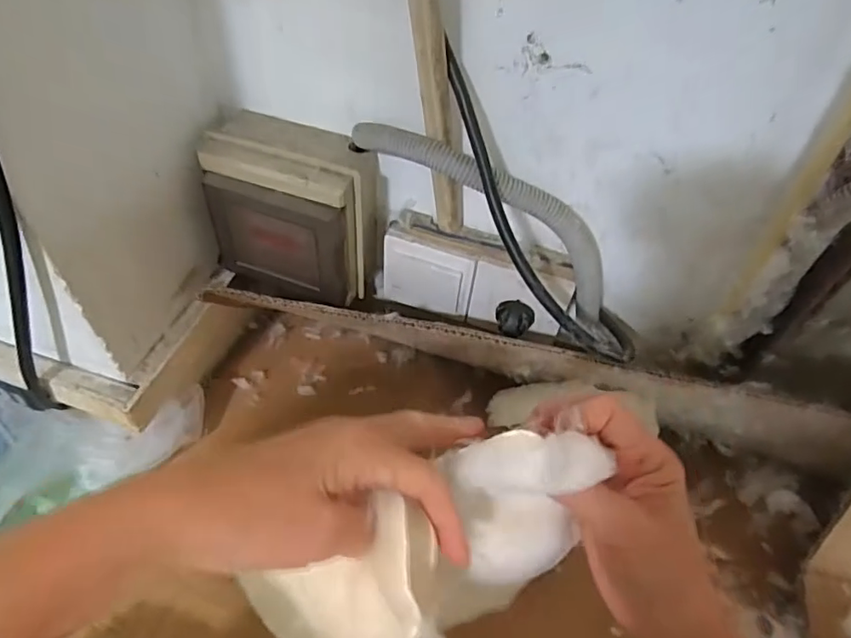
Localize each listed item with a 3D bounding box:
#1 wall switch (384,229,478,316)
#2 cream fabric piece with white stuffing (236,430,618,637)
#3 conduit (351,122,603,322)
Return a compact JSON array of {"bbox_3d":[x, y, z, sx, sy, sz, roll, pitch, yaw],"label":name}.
[{"bbox_3d":[0.003,-0.041,0.518,0.084,0.079,0.013,16,51,8],"label":"wall switch"},{"bbox_3d":[0.006,0.119,0.275,0.162,0.111,0.067,-24,57,-23],"label":"cream fabric piece with white stuffing"},{"bbox_3d":[0.064,-0.089,0.447,0.262,0.072,0.051,31,50,-13],"label":"conduit"}]

